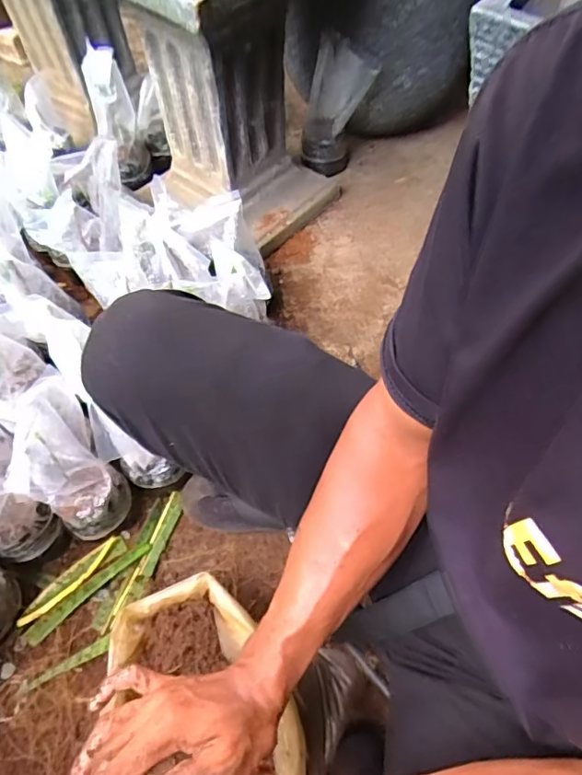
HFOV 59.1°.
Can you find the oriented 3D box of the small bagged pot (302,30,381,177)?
[{"bbox_3d":[0.088,-0.521,0.981,0.115,0.224,0.083,6,59,-1],"label":"small bagged pot"}]

